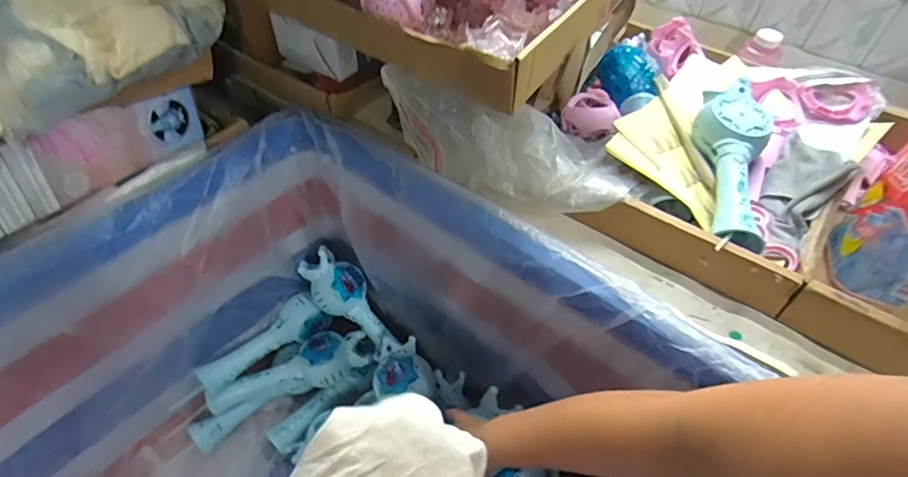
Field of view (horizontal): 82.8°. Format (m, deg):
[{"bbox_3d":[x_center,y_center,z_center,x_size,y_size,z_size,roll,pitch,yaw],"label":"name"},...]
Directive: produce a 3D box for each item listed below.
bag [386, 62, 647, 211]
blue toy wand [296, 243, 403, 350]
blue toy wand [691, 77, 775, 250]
[{"bbox_3d":[0.057,-0.092,0.534,0.269,0.104,0.087,21,49,-1],"label":"bag"},{"bbox_3d":[-0.158,0.099,0.784,0.205,0.045,0.060,51,53,-15],"label":"blue toy wand"},{"bbox_3d":[0.298,-0.085,0.543,0.078,0.044,0.237,13,48,10],"label":"blue toy wand"}]

